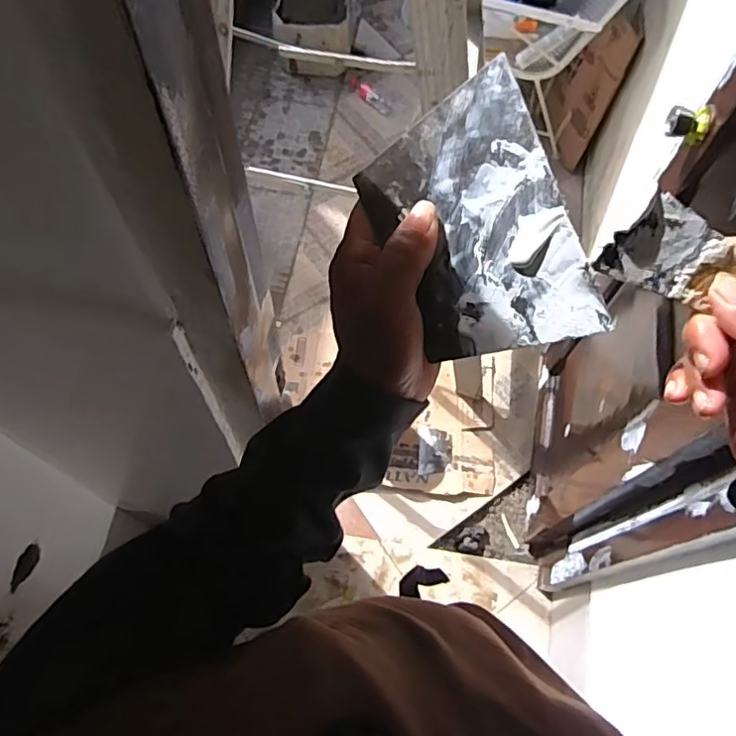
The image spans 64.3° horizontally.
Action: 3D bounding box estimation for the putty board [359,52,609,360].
[{"bbox_3d":[0.058,-0.072,0.314,0.093,0.004,0.139,-24,91,20],"label":"putty board"}]

